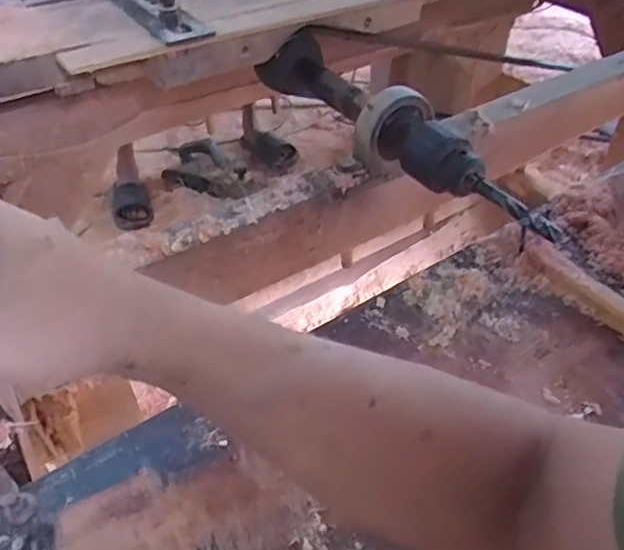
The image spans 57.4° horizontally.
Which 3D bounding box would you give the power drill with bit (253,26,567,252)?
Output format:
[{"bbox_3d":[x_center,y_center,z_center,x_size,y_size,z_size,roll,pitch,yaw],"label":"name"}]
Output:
[{"bbox_3d":[0.085,-0.174,0.664,0.081,0.077,0.479,-26,49,-23],"label":"power drill with bit"}]

